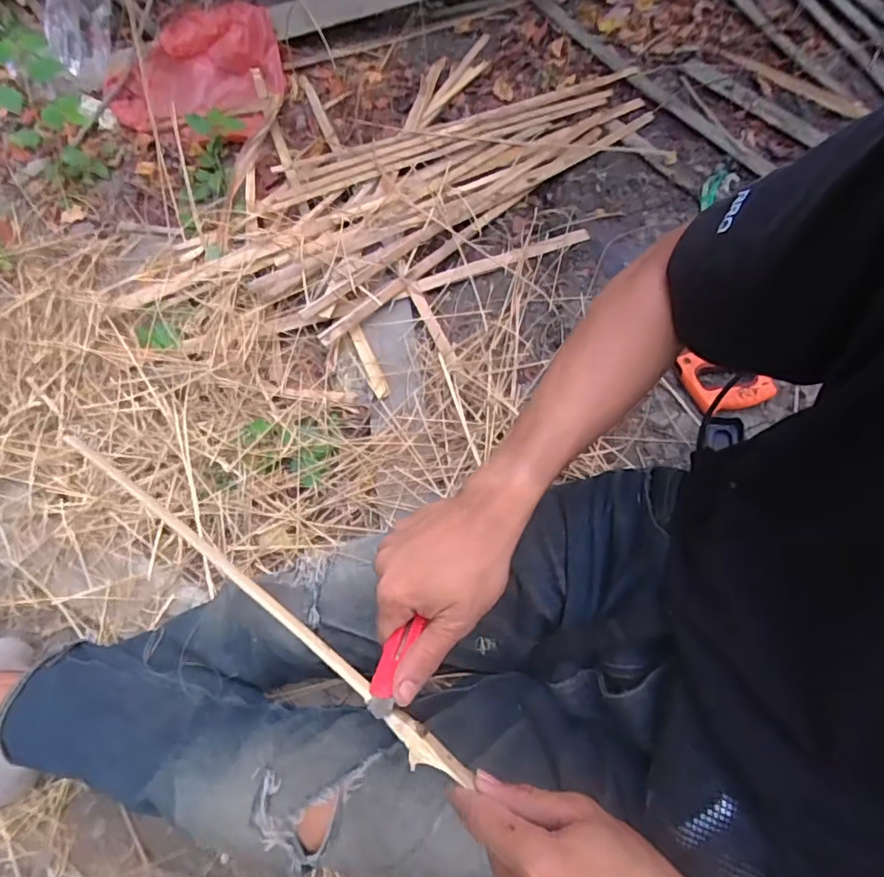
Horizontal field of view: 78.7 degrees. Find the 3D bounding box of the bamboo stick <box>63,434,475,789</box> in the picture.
[{"bbox_3d":[-0.141,0.108,0.385,0.384,0.013,0.017,34,71,16],"label":"bamboo stick"}]

